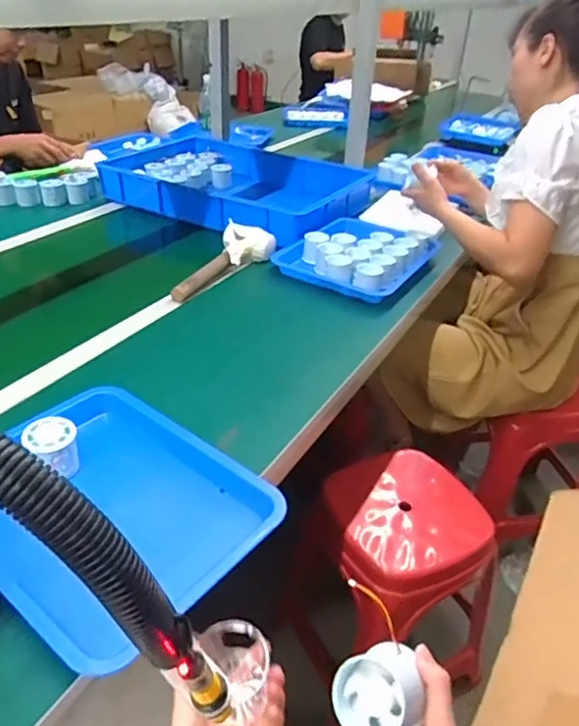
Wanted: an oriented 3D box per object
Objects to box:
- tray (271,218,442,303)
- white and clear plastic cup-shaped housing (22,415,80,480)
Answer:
[{"bbox_3d":[0.139,-0.234,1.207,0.262,0.050,0.303,23,38,26],"label":"tray"},{"bbox_3d":[-0.275,0.098,0.671,0.057,0.058,0.057,-18,40,-29],"label":"white and clear plastic cup-shaped housing"}]

